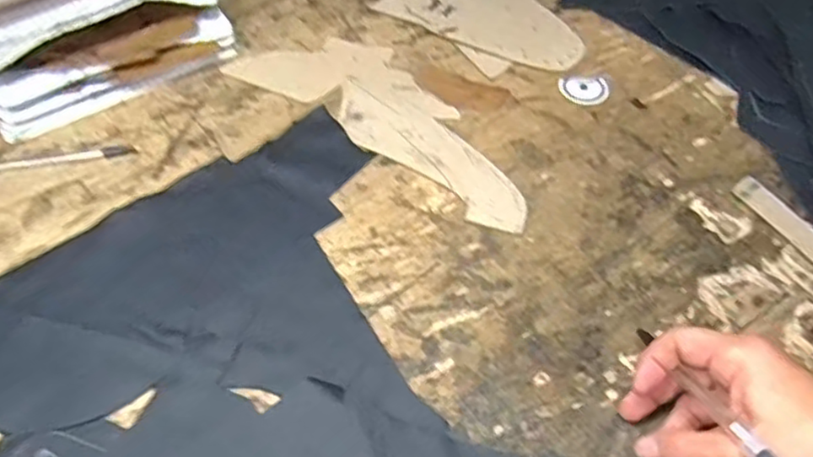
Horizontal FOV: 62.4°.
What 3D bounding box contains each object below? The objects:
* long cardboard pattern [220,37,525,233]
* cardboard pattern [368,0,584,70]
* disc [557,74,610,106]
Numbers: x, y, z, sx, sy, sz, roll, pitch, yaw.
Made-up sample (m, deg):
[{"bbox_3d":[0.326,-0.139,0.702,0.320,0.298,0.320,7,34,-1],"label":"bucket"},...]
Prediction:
[{"bbox_3d":[-0.010,-0.095,0.537,0.274,0.004,0.097,33,59,22],"label":"long cardboard pattern"},{"bbox_3d":[0.077,-0.197,0.613,0.180,0.004,0.103,28,57,19],"label":"cardboard pattern"},{"bbox_3d":[0.148,-0.117,0.558,0.039,0.004,0.039,0,53,-1],"label":"disc"}]

